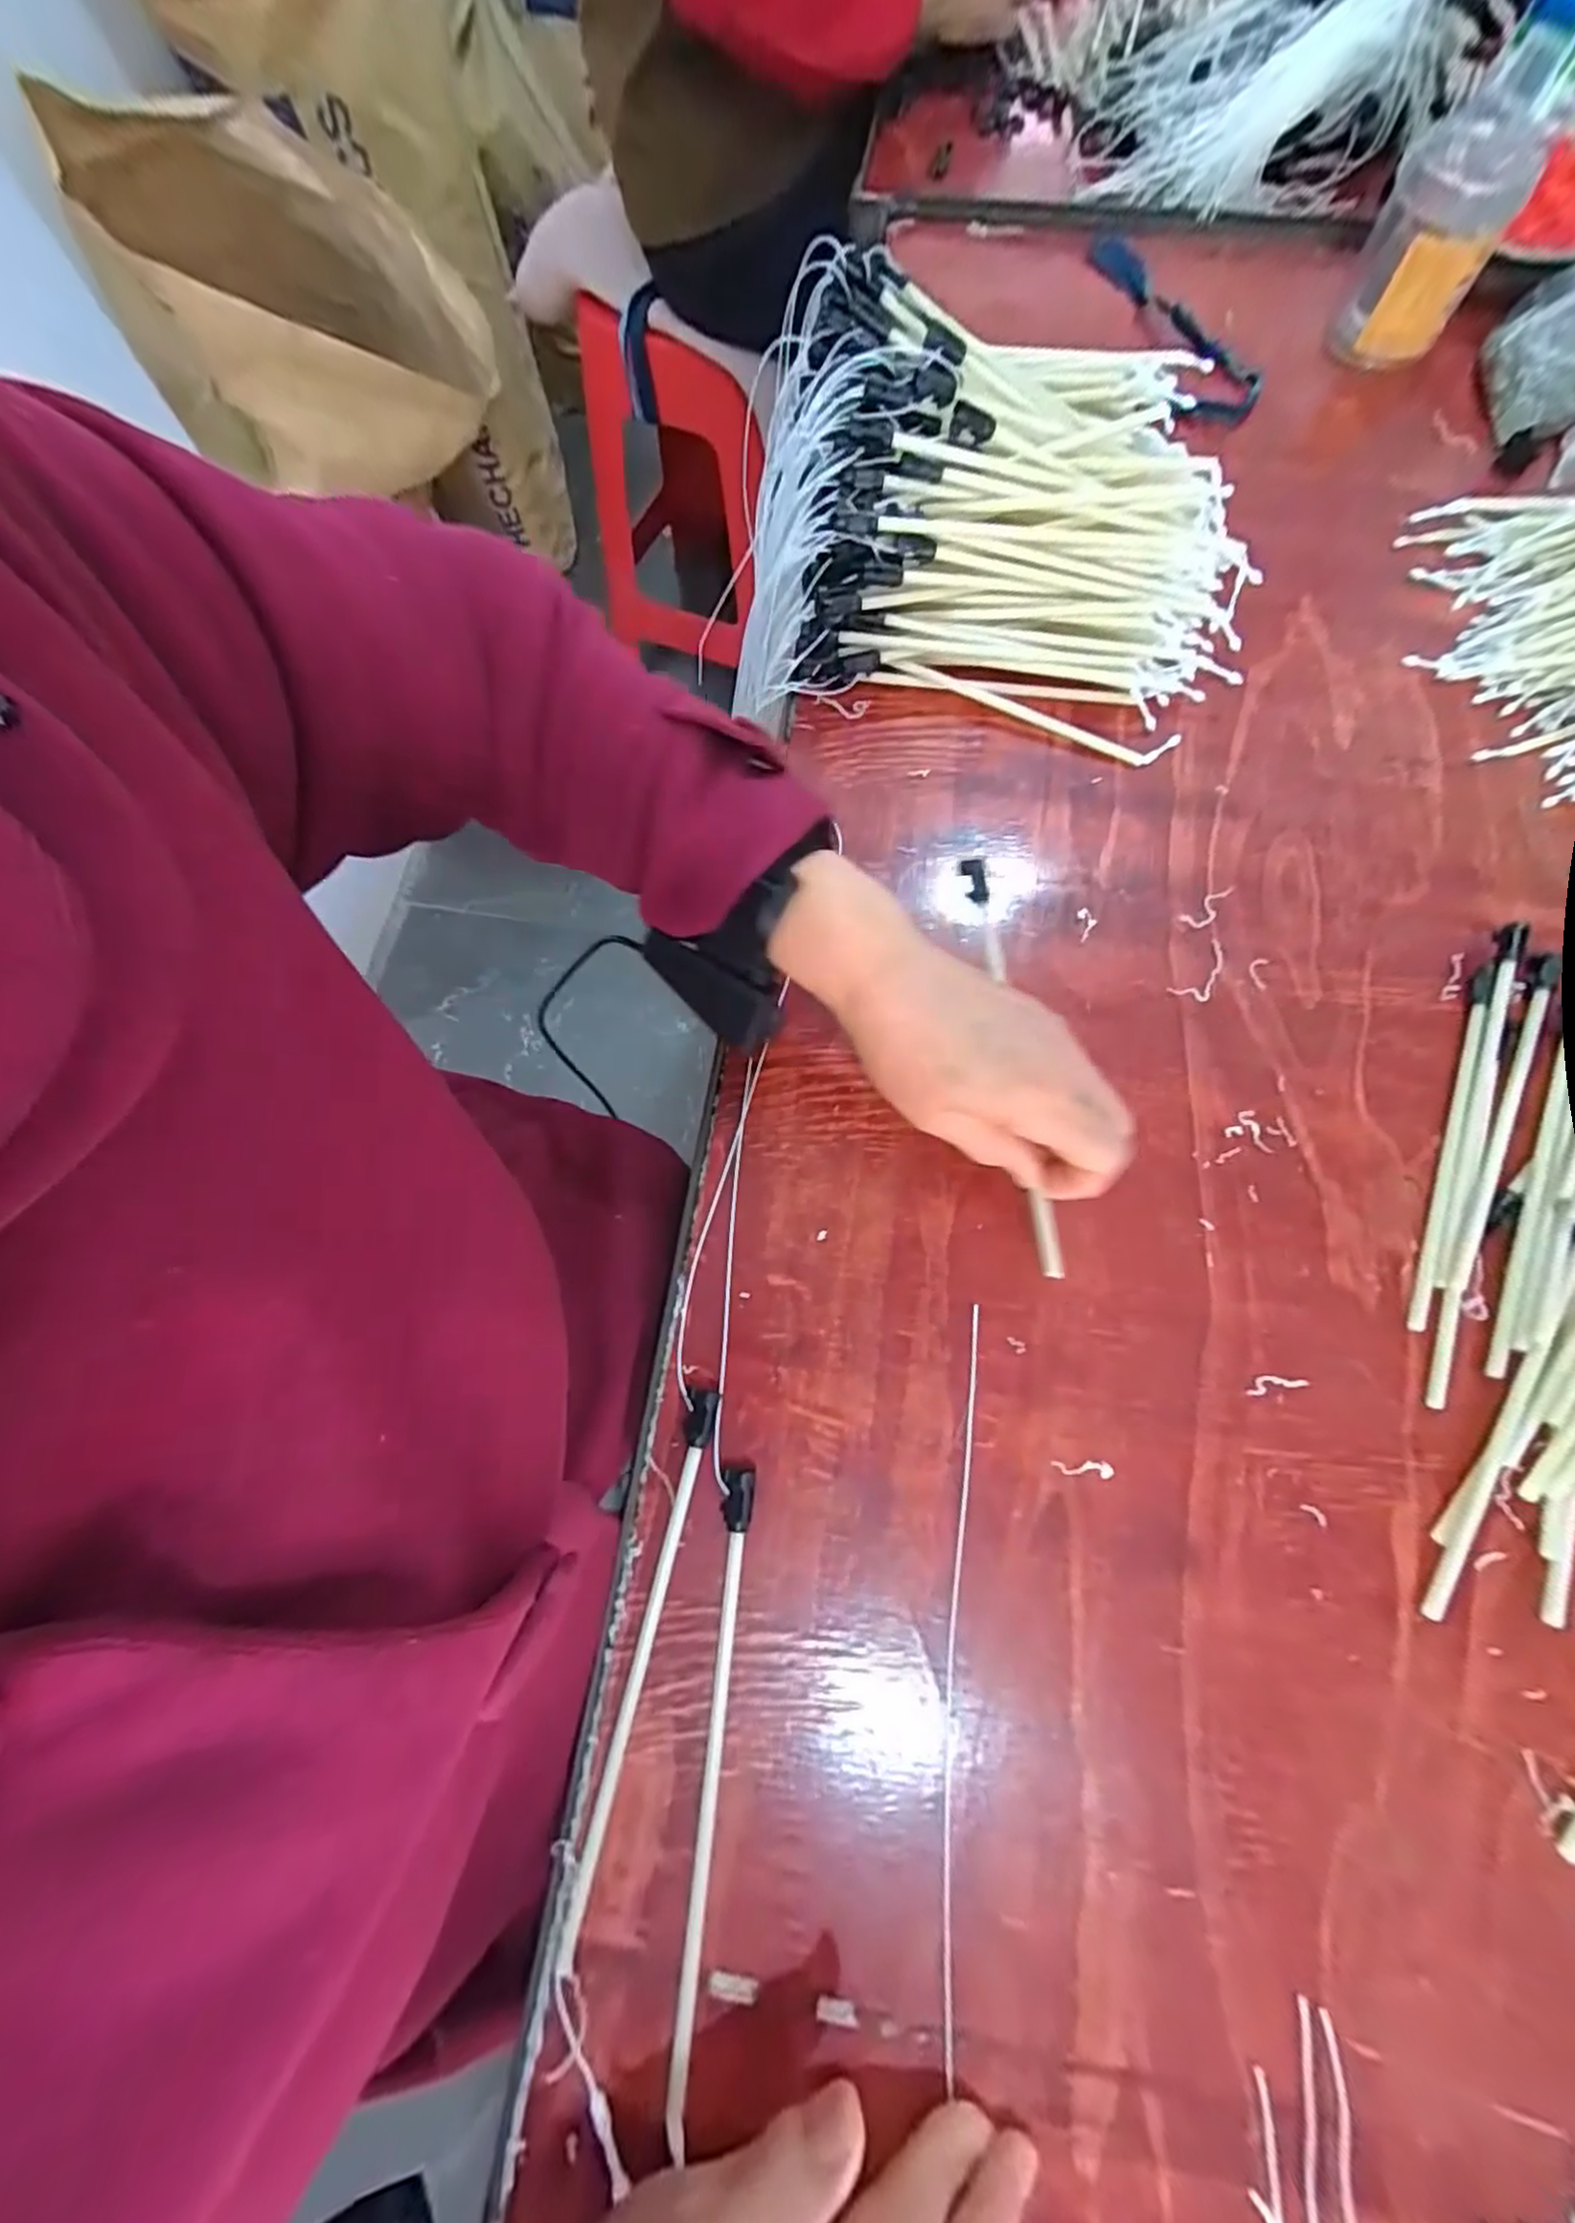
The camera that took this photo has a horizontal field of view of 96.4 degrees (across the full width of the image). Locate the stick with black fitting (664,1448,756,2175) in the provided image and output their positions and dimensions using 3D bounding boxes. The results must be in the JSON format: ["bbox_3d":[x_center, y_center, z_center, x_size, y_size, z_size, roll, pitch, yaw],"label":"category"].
[{"bbox_3d":[-0.030,0.250,0.272,0.012,0.011,0.203,5,72,4],"label":"stick with black fitting"}]

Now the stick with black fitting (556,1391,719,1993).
[{"bbox_3d":[-0.058,0.216,0.284,0.014,0.010,0.196,11,72,5],"label":"stick with black fitting"}]

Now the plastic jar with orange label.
[{"bbox_3d":[0.460,-0.621,0.505,0.074,0.108,0.073,19,73,8],"label":"plastic jar with orange label"}]

